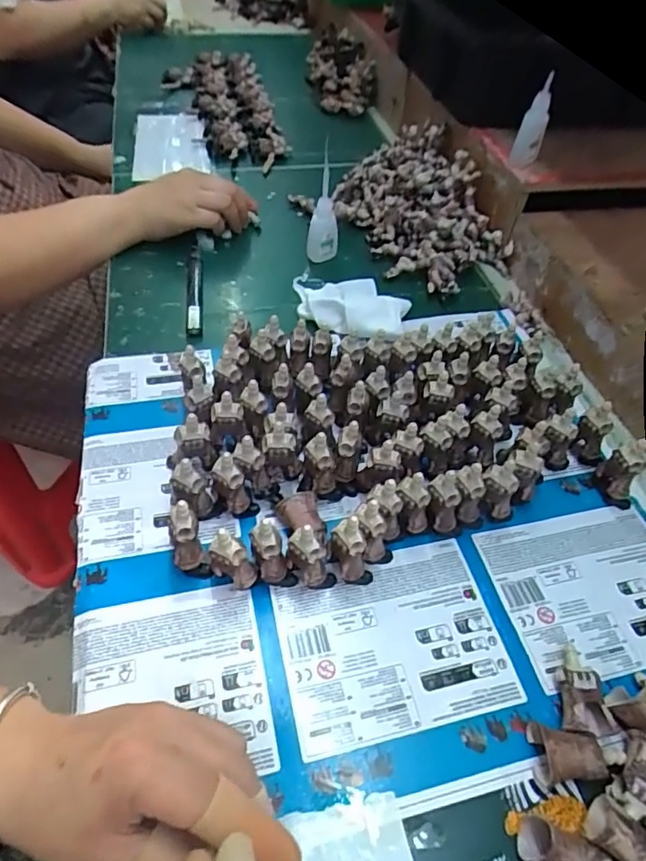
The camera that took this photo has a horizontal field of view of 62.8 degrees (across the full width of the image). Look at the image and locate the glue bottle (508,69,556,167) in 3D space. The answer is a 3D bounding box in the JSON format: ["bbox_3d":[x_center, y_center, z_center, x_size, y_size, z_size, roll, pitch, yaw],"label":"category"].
[{"bbox_3d":[0.219,-0.319,0.548,0.027,0.083,0.024,19,52,13],"label":"glue bottle"}]

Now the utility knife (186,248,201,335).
[{"bbox_3d":[-0.133,-0.146,0.546,0.012,0.010,0.137,-5,50,-7],"label":"utility knife"}]

